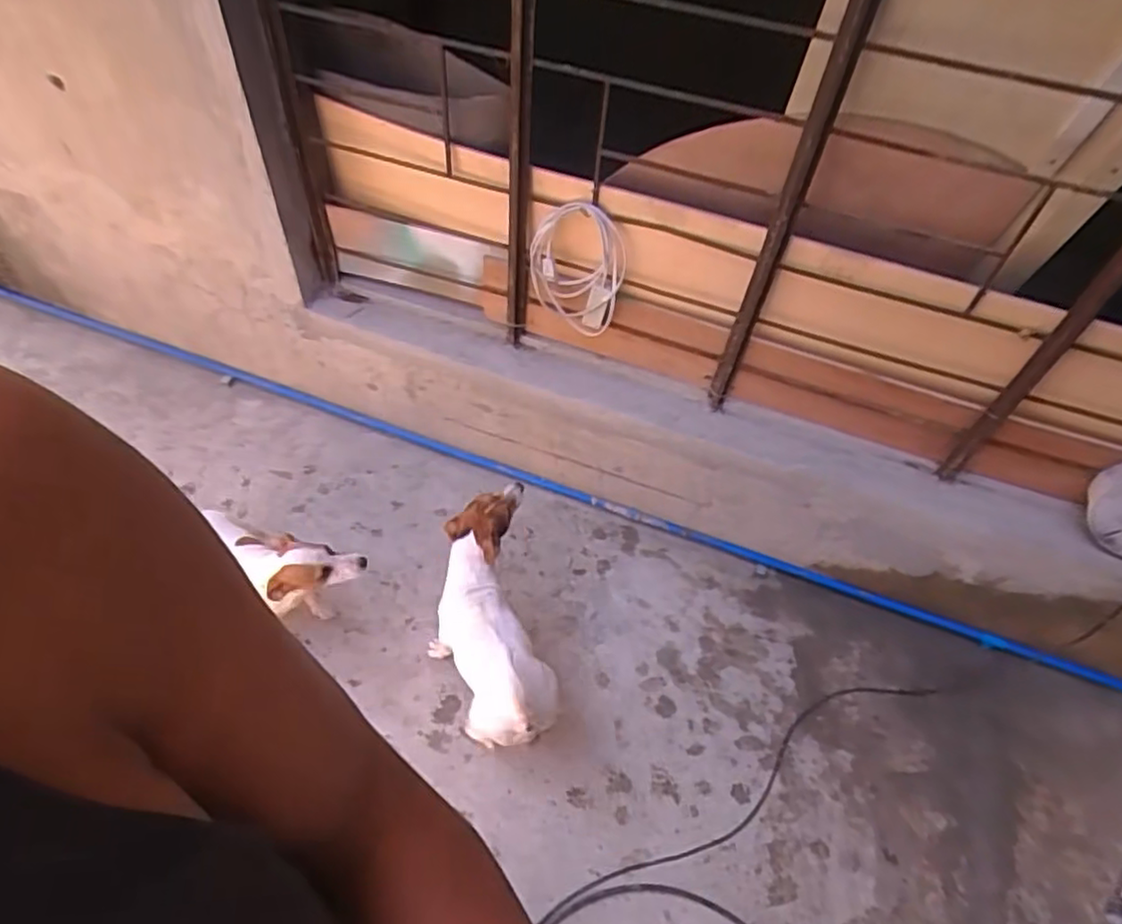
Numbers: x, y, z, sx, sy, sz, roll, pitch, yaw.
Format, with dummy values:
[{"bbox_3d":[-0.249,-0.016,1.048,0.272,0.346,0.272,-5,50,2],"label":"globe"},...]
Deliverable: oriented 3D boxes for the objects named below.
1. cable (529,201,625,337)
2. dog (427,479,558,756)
[{"bbox_3d":[0.031,-0.417,1.462,0.209,0.293,0.046,18,52,8],"label":"cable"},{"bbox_3d":[-0.157,0.333,1.421,0.216,0.373,0.503,-8,64,-12],"label":"dog"}]

